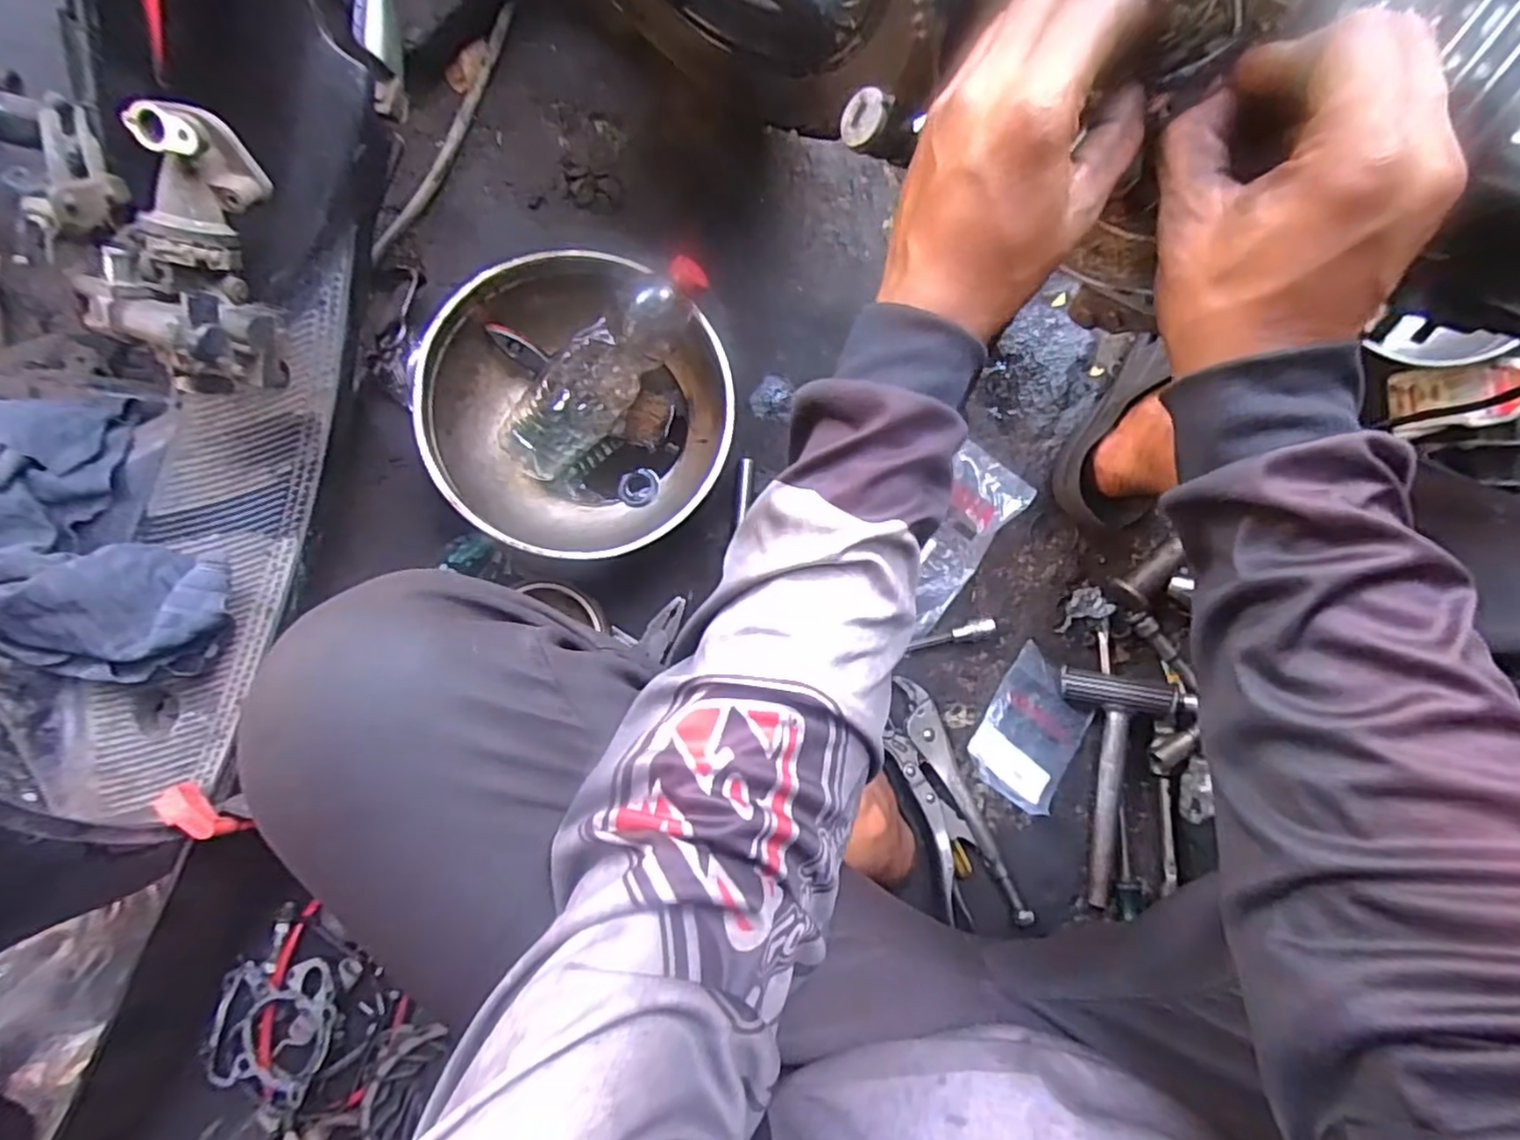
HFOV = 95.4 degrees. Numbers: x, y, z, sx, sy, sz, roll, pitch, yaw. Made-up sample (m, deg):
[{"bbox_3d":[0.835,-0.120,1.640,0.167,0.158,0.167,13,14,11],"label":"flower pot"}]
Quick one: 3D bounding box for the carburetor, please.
[{"bbox_3d":[-0.334,-0.182,0.400,0.079,0.080,0.138,3,89,0],"label":"carburetor"}]

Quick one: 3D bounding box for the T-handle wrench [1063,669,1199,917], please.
[{"bbox_3d":[0.322,0.202,0.645,0.095,0.039,0.207,8,89,0],"label":"T-handle wrench"}]

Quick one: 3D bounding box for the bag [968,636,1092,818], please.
[{"bbox_3d":[0.261,0.154,0.659,0.098,0.009,0.134,35,76,-6],"label":"bag"}]

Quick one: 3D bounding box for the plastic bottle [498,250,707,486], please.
[{"bbox_3d":[-0.126,-0.168,0.583,0.223,0.072,0.063,-39,90,22],"label":"plastic bottle"}]

